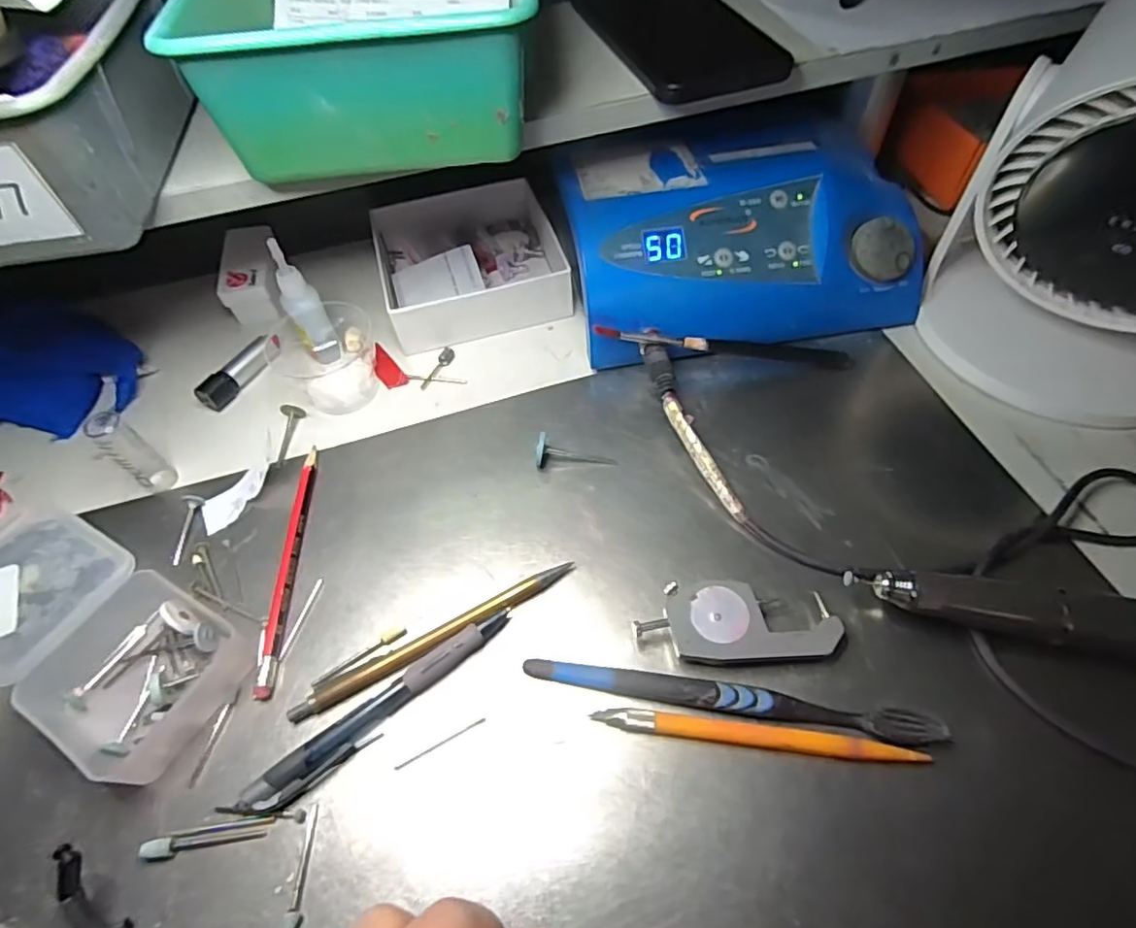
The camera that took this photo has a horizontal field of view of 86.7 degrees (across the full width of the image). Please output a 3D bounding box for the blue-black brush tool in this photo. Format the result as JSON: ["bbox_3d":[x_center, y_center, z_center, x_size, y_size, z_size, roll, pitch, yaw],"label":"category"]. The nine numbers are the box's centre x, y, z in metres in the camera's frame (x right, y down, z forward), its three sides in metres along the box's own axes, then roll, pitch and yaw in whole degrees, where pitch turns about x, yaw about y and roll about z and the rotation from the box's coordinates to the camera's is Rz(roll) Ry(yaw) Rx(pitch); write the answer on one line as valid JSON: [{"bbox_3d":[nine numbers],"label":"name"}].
[{"bbox_3d":[0.070,0.104,0.269,0.177,0.011,0.013,8,56,8],"label":"blue-black brush tool"}]

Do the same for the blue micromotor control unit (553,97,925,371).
[{"bbox_3d":[0.111,-0.158,0.412,0.224,0.081,0.172,-7,55,-2],"label":"blue micromotor control unit"}]

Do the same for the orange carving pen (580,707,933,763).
[{"bbox_3d":[0.081,0.118,0.262,0.137,0.005,0.009,5,55,6],"label":"orange carving pen"}]

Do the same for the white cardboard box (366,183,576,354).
[{"bbox_3d":[-0.070,-0.150,0.447,0.134,0.035,0.129,-14,56,-7],"label":"white cardboard box"}]

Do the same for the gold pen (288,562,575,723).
[{"bbox_3d":[-0.063,0.084,0.294,0.144,0.008,0.012,-26,58,-15],"label":"gold pen"}]

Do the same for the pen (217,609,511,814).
[{"bbox_3d":[-0.084,0.112,0.275,0.134,0.011,0.016,-33,60,-19],"label":"pen"}]

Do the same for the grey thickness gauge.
[{"bbox_3d":[0.080,0.076,0.286,0.094,0.014,0.034,2,55,4],"label":"grey thickness gauge"}]

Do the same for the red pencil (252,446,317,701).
[{"bbox_3d":[-0.151,0.051,0.326,0.008,0.007,0.146,-5,55,-1],"label":"red pencil"}]

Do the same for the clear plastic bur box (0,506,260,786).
[{"bbox_3d":[-0.234,0.081,0.292,0.153,0.030,0.076,24,60,18],"label":"clear plastic bur box"}]

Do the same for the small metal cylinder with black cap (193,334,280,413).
[{"bbox_3d":[-0.222,-0.063,0.411,0.014,0.018,0.065,25,60,18],"label":"small metal cylinder with black cap"}]

